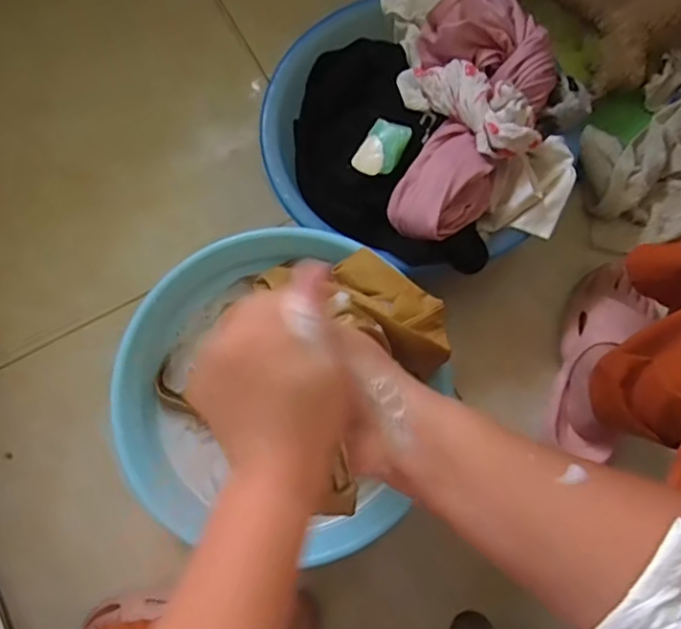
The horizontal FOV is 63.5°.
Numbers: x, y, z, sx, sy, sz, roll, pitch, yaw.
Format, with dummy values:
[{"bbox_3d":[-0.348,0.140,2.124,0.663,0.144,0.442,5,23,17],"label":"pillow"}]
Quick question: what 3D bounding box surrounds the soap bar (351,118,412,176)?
[{"bbox_3d":[0.048,-0.189,0.622,0.050,0.016,0.069,26,78,8],"label":"soap bar"}]

